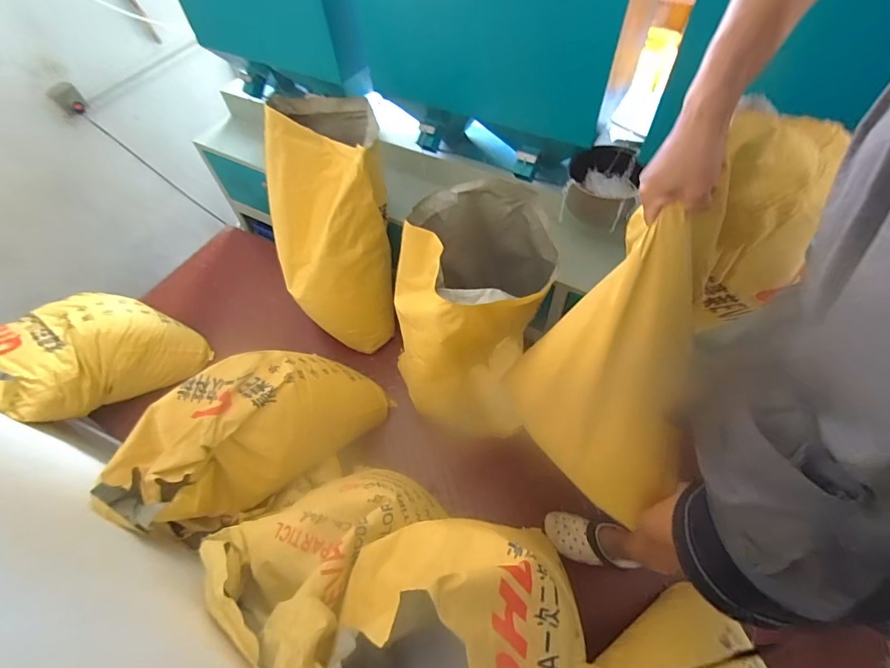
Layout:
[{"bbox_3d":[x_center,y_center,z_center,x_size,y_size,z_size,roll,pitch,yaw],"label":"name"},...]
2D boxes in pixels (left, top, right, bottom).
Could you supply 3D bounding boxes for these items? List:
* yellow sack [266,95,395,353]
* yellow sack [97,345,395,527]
[{"bbox_3d":[-0.280,-0.281,1.238,0.329,0.731,0.283,3,26,20],"label":"yellow sack"},{"bbox_3d":[-0.425,0.205,1.005,0.286,0.248,0.659,39,33,25],"label":"yellow sack"}]

